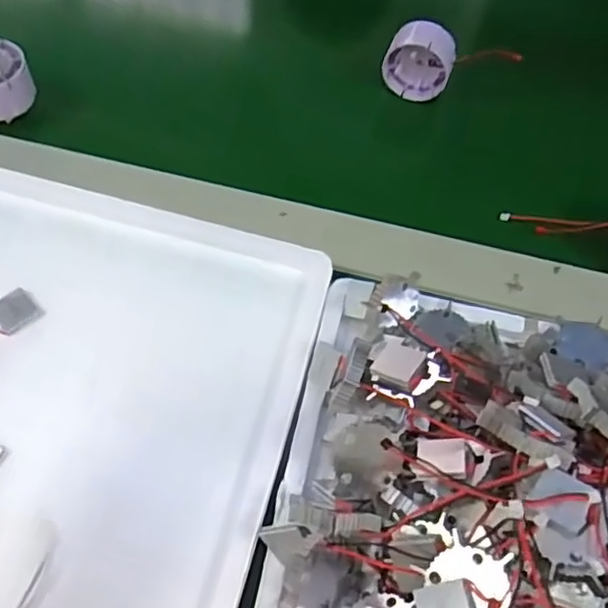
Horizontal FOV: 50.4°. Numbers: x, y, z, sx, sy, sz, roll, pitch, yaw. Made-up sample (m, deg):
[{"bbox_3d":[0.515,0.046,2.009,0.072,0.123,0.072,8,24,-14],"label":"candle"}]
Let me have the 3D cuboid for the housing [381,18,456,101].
[{"bbox_3d":[0.082,-0.173,0.459,0.046,0.044,0.029,17,61,6],"label":"housing"}]

